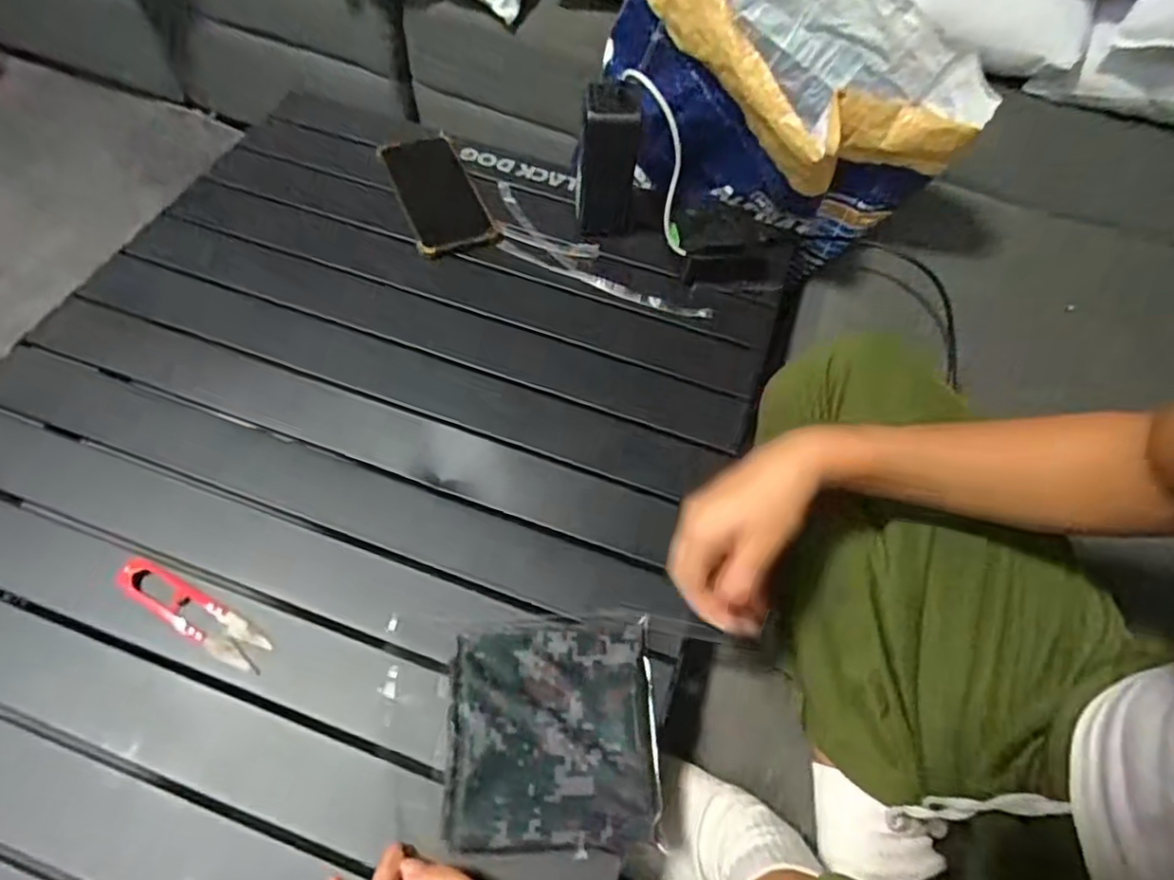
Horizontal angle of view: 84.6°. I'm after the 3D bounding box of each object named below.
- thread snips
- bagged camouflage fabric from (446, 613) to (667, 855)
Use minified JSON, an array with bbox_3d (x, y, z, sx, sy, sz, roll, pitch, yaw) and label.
[{"bbox_3d":[-0.266,0.117,0.435,0.119,0.010,0.027,27,61,11],"label":"thread snips"},{"bbox_3d":[-0.020,0.180,0.409,0.126,0.025,0.135,0,60,-5],"label":"bagged camouflage fabric"}]

